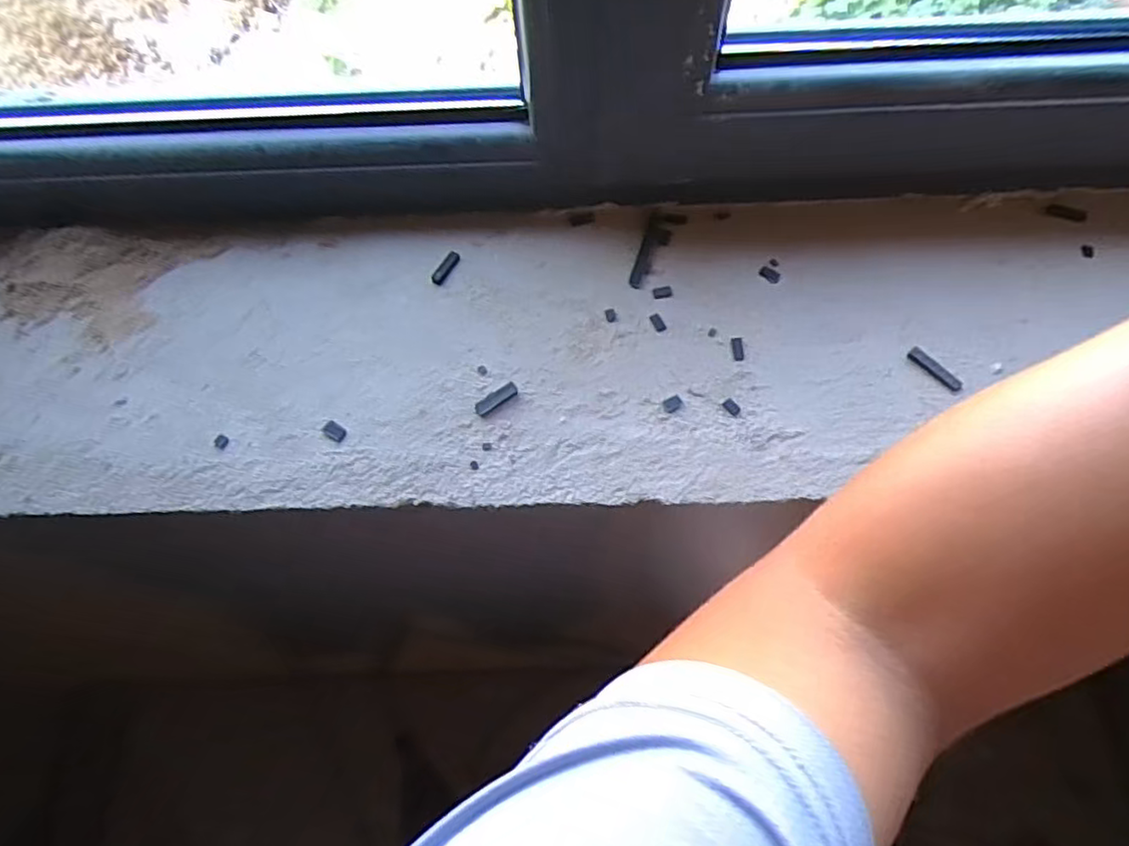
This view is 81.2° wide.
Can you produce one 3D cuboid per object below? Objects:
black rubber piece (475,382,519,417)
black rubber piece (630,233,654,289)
[{"bbox_3d":[-0.046,-0.016,0.441,0.031,0.004,0.010,-34,71,-10],"label":"black rubber piece"},{"bbox_3d":[0.057,-0.120,0.482,0.008,0.004,0.049,16,71,9],"label":"black rubber piece"}]

